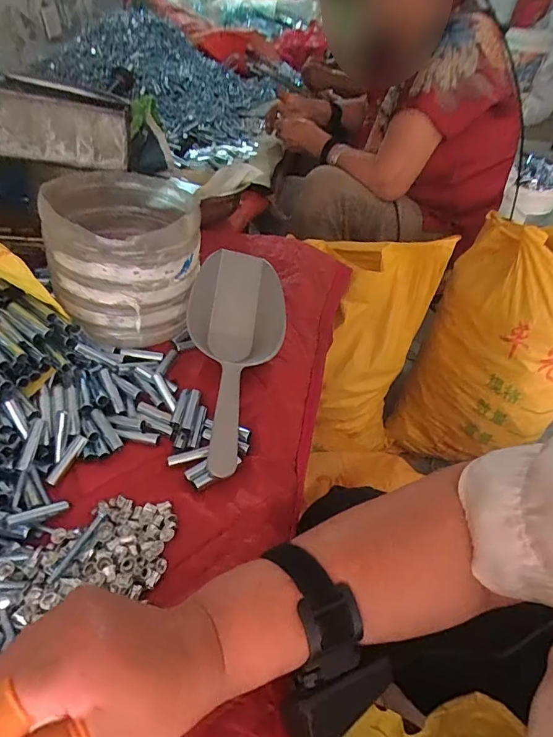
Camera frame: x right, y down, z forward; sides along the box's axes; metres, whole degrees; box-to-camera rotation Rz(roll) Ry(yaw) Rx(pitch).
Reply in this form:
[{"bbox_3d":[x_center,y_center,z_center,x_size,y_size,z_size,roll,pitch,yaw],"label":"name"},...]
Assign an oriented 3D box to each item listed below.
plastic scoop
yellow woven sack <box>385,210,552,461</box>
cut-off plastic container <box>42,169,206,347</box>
[{"bbox_3d":[-0.057,-0.026,0.479,0.107,0.068,0.279,10,43,6],"label":"plastic scoop"},{"bbox_3d":[0.467,-0.053,0.928,0.280,0.469,0.295,21,45,17],"label":"yellow woven sack"},{"bbox_3d":[-0.162,-0.117,0.497,0.149,0.139,0.154,-8,44,-13],"label":"cut-off plastic container"}]

